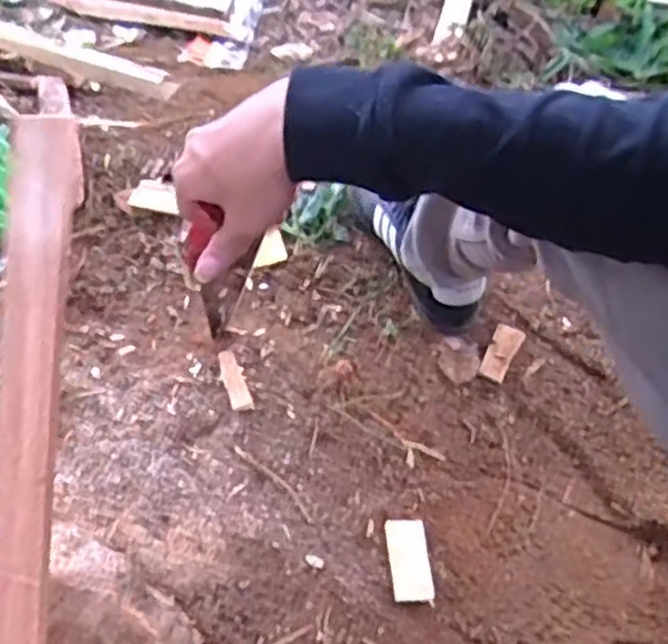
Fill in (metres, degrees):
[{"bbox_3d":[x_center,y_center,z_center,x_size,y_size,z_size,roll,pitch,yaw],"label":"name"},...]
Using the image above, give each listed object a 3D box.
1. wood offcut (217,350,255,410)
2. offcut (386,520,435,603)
[{"bbox_3d":[-0.106,0.060,0.822,0.023,0.005,0.084,-20,49,-8],"label":"wood offcut"},{"bbox_3d":[0.071,0.223,0.733,0.036,0.010,0.075,-7,69,1],"label":"offcut"}]

